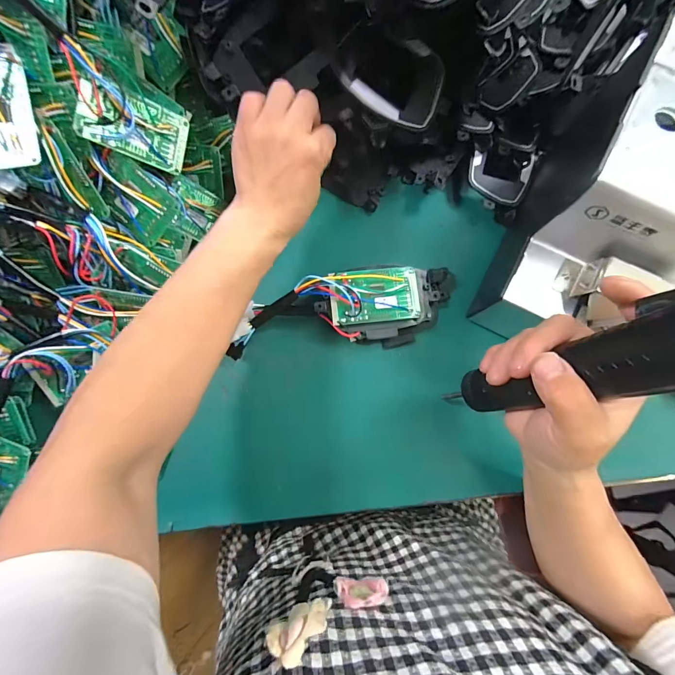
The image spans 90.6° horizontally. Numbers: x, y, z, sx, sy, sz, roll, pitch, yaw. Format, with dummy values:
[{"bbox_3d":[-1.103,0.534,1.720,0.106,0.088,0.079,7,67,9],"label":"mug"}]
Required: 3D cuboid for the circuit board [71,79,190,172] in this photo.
[{"bbox_3d":[-0.162,-0.171,0.270,0.075,0.011,0.047,9,98,-39],"label":"circuit board"}]

